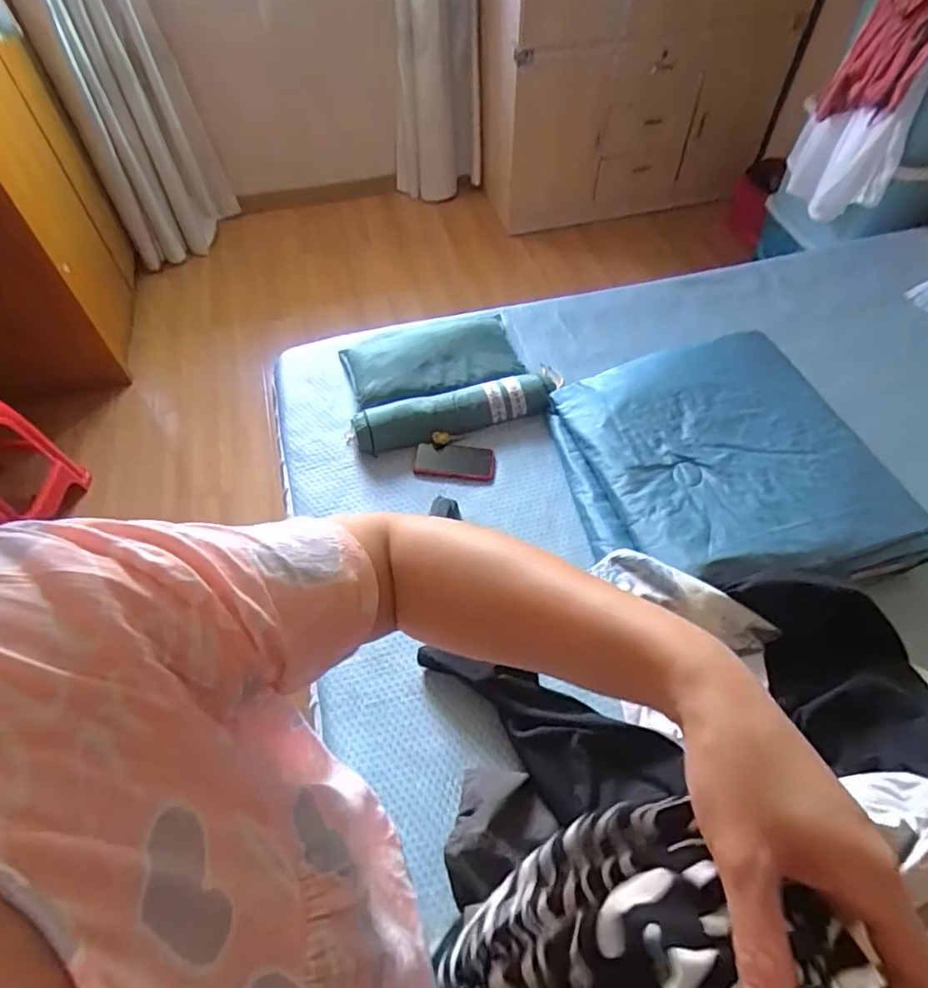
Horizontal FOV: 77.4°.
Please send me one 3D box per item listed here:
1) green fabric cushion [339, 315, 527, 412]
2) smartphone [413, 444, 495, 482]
[{"bbox_3d":[-0.066,-0.306,1.327,0.392,0.048,0.208,-17,57,-11],"label":"green fabric cushion"},{"bbox_3d":[-0.020,-0.068,1.223,0.166,0.011,0.072,6,73,5],"label":"smartphone"}]

